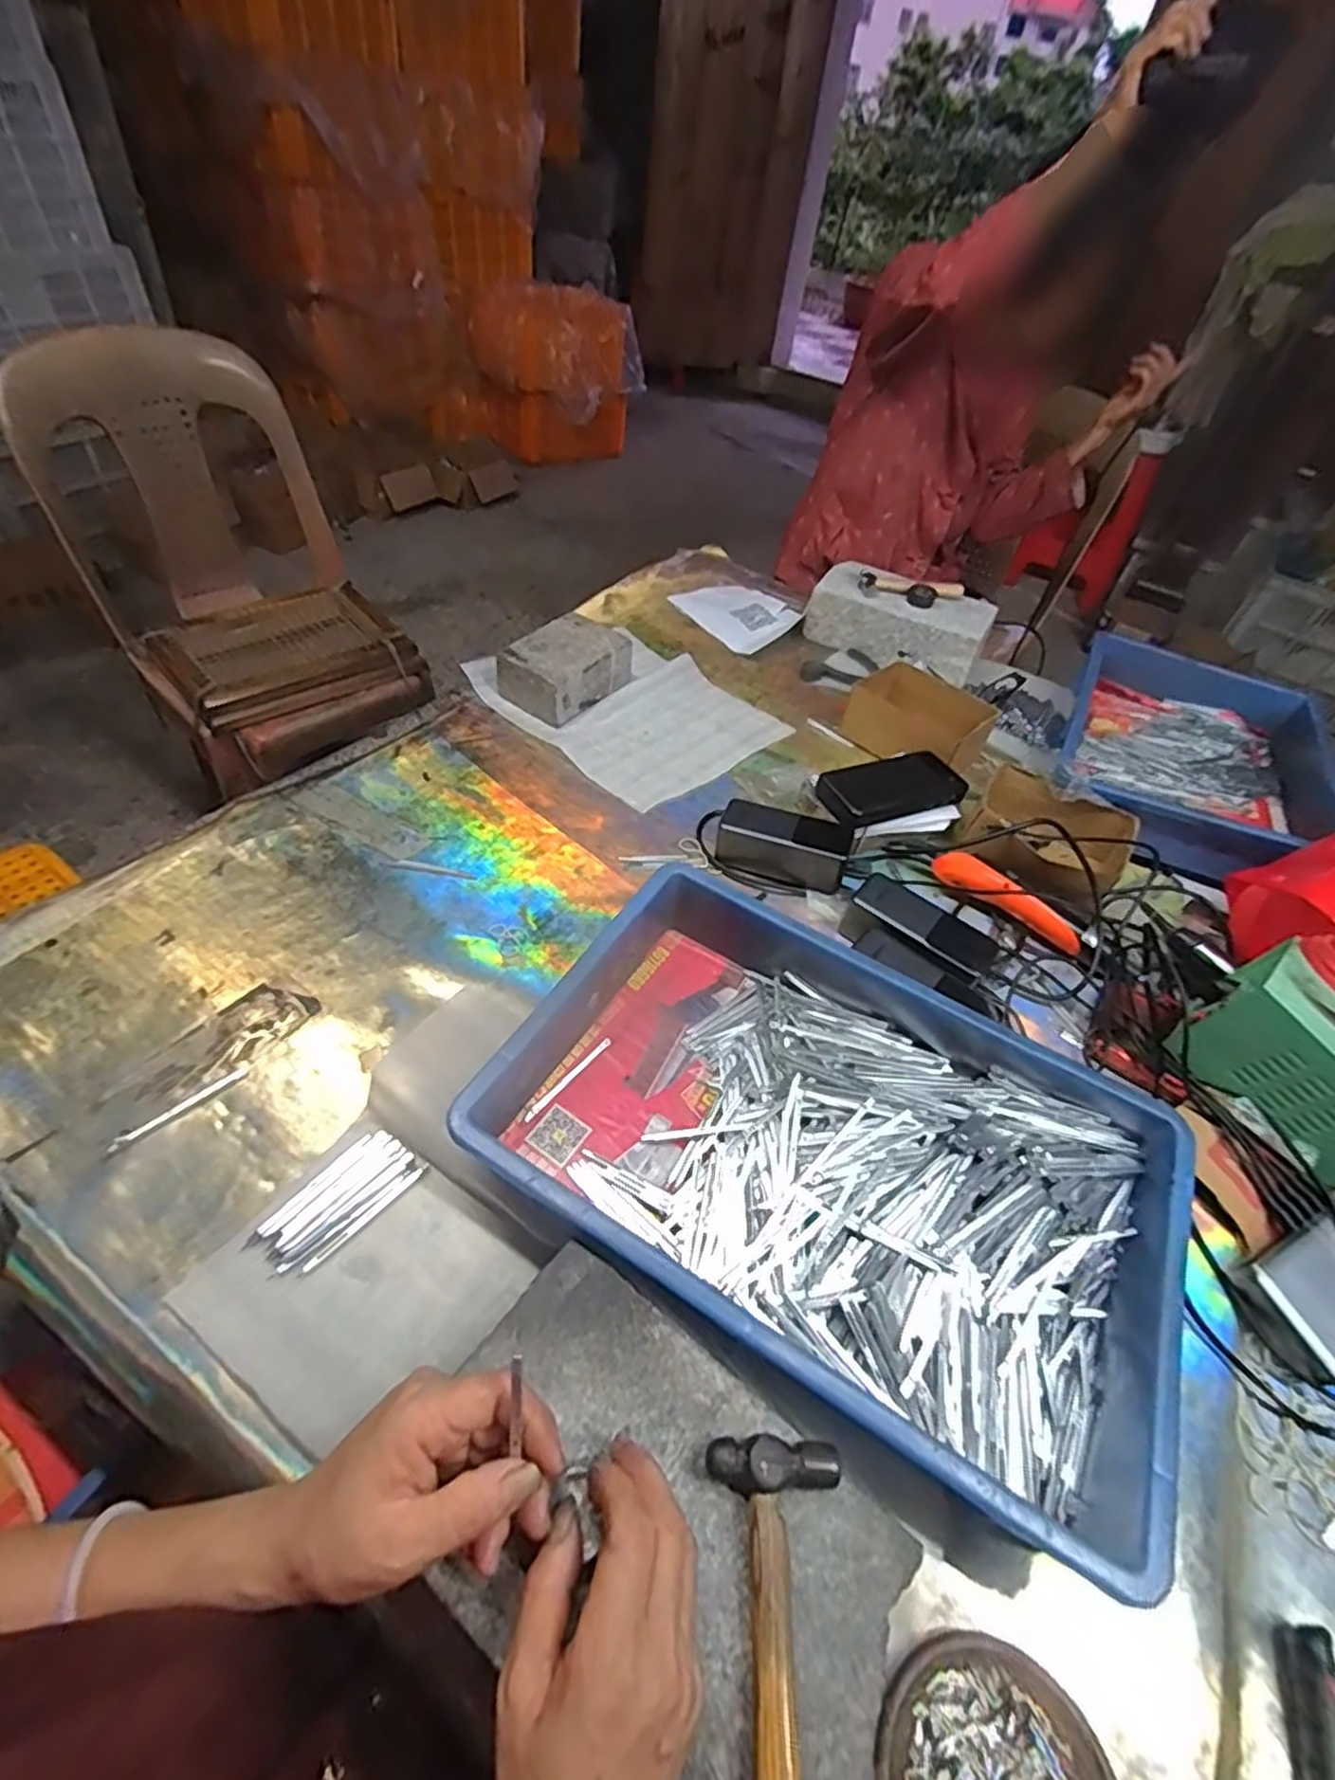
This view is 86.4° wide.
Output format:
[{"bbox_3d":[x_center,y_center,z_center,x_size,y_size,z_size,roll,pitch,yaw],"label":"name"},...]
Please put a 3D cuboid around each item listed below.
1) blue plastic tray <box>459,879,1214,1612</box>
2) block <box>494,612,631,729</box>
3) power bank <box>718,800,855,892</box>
[{"bbox_3d":[0.112,0.182,0.509,0.435,0.093,0.297,28,50,16],"label":"blue plastic tray"},{"bbox_3d":[-0.128,-0.279,0.896,0.104,0.065,0.155,32,51,18],"label":"block"},{"bbox_3d":[0.115,-0.045,0.716,0.129,0.053,0.059,18,48,6],"label":"power bank"}]

